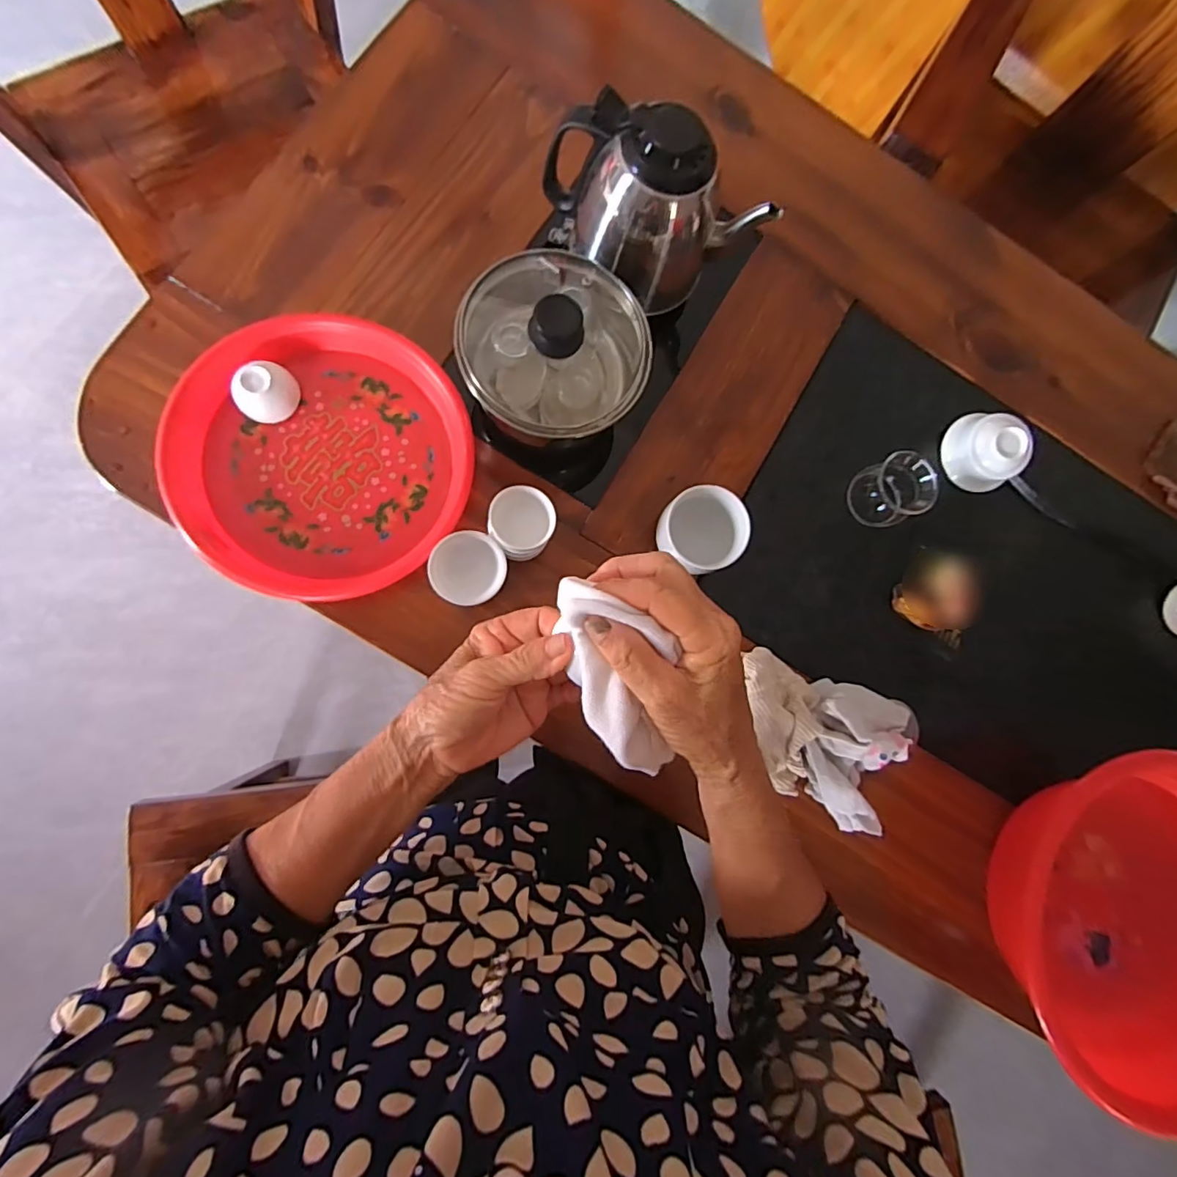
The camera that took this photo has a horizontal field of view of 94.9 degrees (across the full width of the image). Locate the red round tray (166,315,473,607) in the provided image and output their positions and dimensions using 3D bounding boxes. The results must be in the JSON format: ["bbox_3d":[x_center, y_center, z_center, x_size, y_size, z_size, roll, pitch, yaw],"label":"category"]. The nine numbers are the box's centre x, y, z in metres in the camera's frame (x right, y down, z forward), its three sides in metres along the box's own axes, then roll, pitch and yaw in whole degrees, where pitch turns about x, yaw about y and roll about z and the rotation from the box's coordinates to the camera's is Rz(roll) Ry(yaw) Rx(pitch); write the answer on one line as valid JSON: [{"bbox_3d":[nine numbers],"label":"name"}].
[{"bbox_3d":[-0.240,-0.122,0.489,0.246,0.027,0.251,1,84,-7],"label":"red round tray"}]

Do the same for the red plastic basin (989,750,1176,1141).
[{"bbox_3d":[0.516,0.301,0.518,0.281,0.102,0.260,1,84,-7],"label":"red plastic basin"}]

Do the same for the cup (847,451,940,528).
[{"bbox_3d":[0.311,-0.100,0.555,0.059,0.056,0.066,-14,86,-9],"label":"cup"}]

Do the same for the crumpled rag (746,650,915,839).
[{"bbox_3d":[0.214,0.139,0.515,0.189,0.062,0.130,26,81,-4],"label":"crumpled rag"}]

